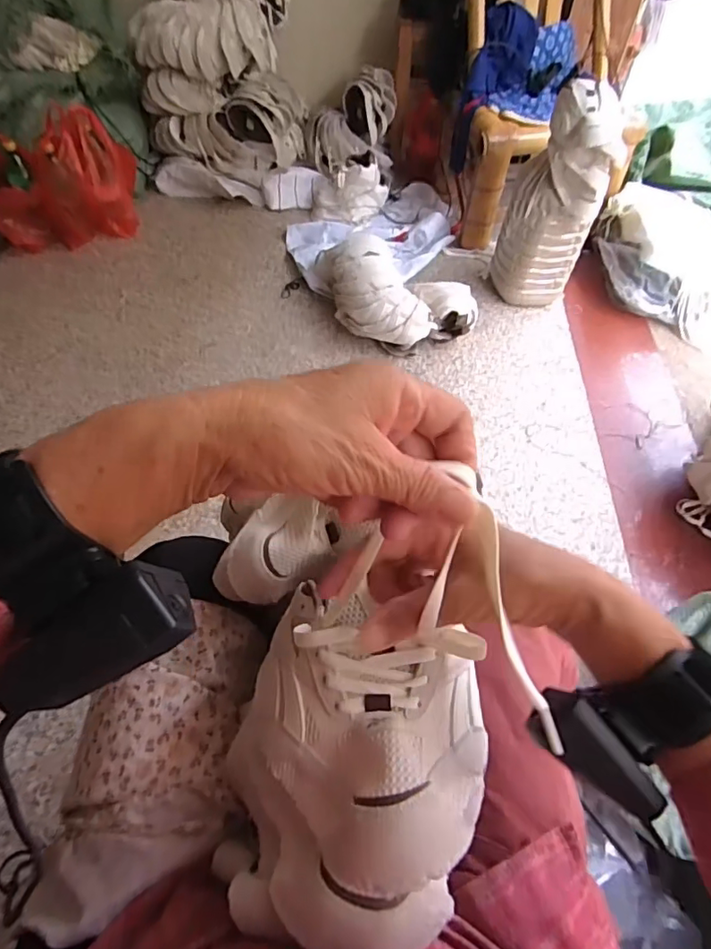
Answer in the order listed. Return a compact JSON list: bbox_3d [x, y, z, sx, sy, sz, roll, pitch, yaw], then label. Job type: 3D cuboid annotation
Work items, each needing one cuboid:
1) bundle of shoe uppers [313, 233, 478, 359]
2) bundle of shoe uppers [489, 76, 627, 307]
[{"bbox_3d":[0.095,-0.450,1.265,0.289,0.143,0.348,-16,56,-13],"label":"bundle of shoe uppers"},{"bbox_3d":[0.457,-0.614,1.232,0.151,0.452,0.176,-9,55,-9],"label":"bundle of shoe uppers"}]

